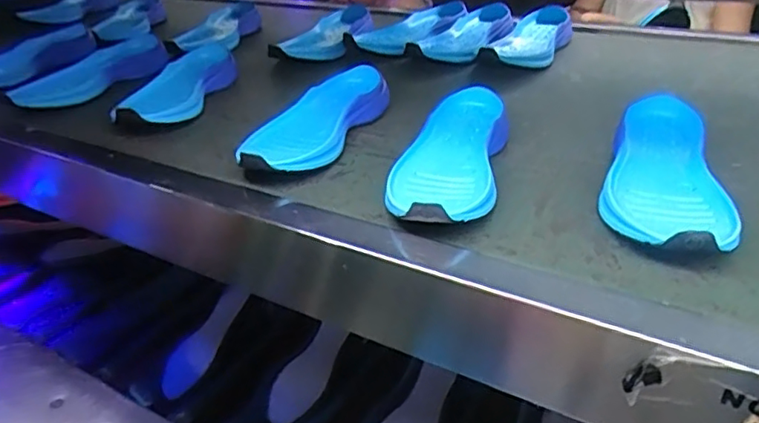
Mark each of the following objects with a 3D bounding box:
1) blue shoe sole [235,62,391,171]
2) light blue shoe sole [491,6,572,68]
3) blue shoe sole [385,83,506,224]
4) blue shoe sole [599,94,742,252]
[{"bbox_3d":[-0.070,-0.102,0.675,0.099,0.043,0.257,10,32,21],"label":"blue shoe sole"},{"bbox_3d":[0.228,-0.261,0.904,0.094,0.045,0.232,12,33,24],"label":"light blue shoe sole"},{"bbox_3d":[0.067,-0.052,0.568,0.099,0.041,0.254,7,33,13],"label":"blue shoe sole"},{"bbox_3d":[0.255,-0.036,0.522,0.099,0.041,0.266,11,32,22],"label":"blue shoe sole"}]

